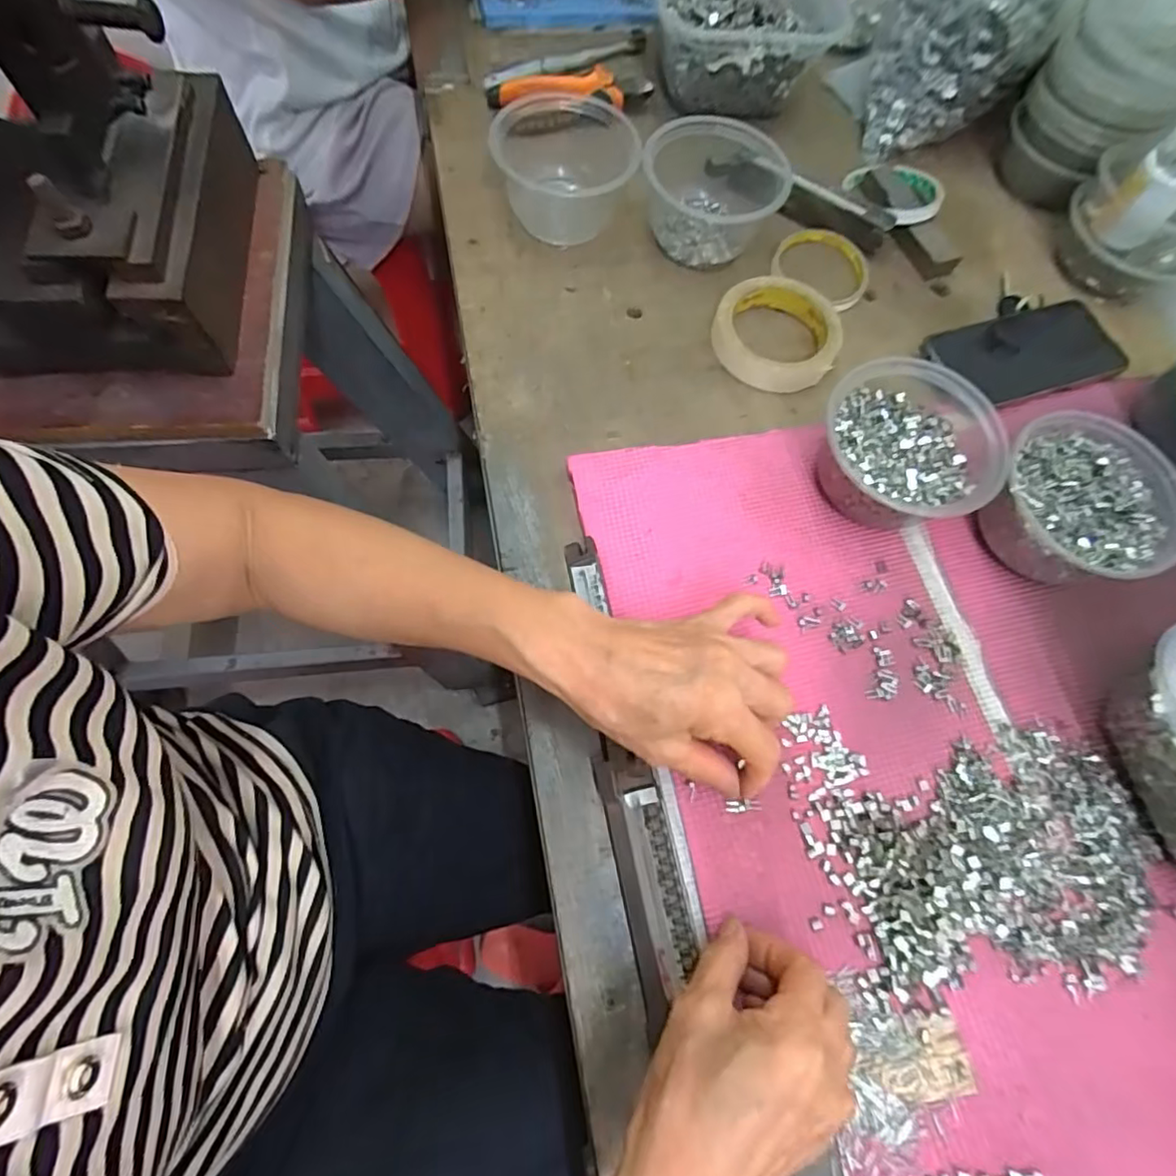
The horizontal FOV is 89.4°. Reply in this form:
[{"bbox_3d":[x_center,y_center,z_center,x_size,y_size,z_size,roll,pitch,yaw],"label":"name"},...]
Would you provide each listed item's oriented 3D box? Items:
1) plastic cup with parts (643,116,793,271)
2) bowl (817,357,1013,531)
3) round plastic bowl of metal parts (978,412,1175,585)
[{"bbox_3d":[0.106,-0.333,0.496,0.113,0.058,0.116,2,69,-5],"label":"plastic cup with parts"},{"bbox_3d":[0.214,-0.093,0.406,0.108,0.058,0.113,2,69,-5],"label":"bowl"},{"bbox_3d":[0.327,-0.055,0.397,0.110,0.053,0.111,2,69,-5],"label":"round plastic bowl of metal parts"}]

